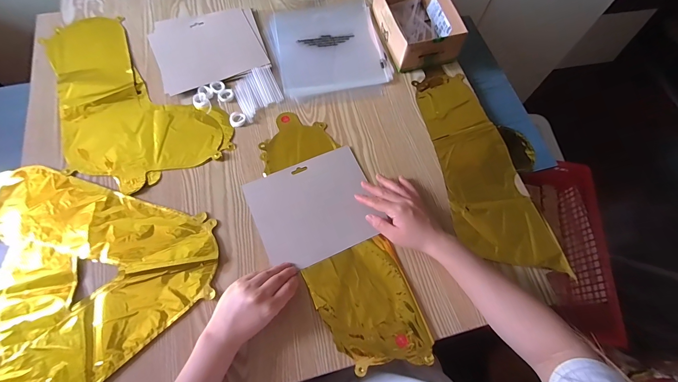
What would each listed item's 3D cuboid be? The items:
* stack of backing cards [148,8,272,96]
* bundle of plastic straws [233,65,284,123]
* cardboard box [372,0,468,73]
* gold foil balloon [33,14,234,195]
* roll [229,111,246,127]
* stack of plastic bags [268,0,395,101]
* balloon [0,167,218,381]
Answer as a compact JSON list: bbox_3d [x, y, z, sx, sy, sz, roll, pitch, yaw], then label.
[{"bbox_3d":[-0.248,-0.280,0.612,0.201,0.007,0.187,-17,69,-10],"label":"stack of backing cards"},{"bbox_3d":[-0.146,-0.179,0.573,0.079,0.012,0.091,-25,70,-13],"label":"bundle of plastic straws"},{"bbox_3d":[0.149,-0.326,0.619,0.125,0.070,0.180,-10,68,-7],"label":"cardboard box"},{"bbox_3d":[-0.369,-0.183,0.568,0.242,0.007,0.387,-25,70,-13],"label":"gold foil balloon"},{"bbox_3d":[-0.176,-0.125,0.549,0.027,0.007,0.027,1,67,-2],"label":"roll"},{"bbox_3d":[-0.019,-0.282,0.625,0.208,0.013,0.240,-12,68,-8],"label":"stack of plastic bags"},{"bbox_3d":[-0.393,0.146,0.422,0.371,0.015,0.335,18,67,5],"label":"balloon"}]

